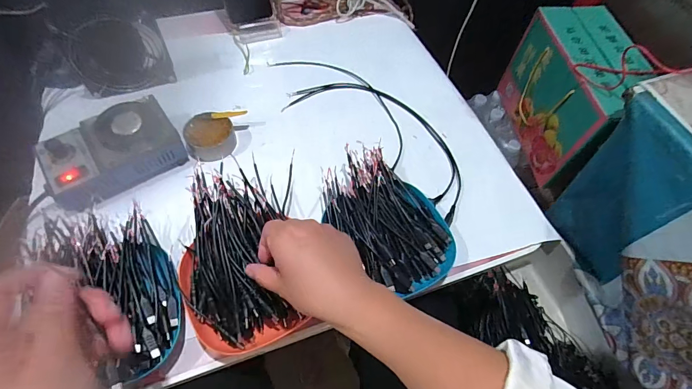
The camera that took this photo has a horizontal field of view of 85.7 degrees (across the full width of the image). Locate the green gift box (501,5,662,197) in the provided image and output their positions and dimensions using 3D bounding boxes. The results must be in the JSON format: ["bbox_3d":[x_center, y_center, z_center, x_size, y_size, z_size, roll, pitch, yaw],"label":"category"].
[{"bbox_3d":[0.498,-0.211,0.829,0.148,0.239,0.338,-2,60,-5],"label":"green gift box"}]

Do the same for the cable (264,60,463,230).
[{"bbox_3d":[0.031,-0.116,0.552,0.371,0.012,0.140,37,64,16],"label":"cable"}]

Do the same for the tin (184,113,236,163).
[{"bbox_3d":[-0.182,-0.075,0.504,0.062,0.027,0.068,2,60,-3],"label":"tin"}]

